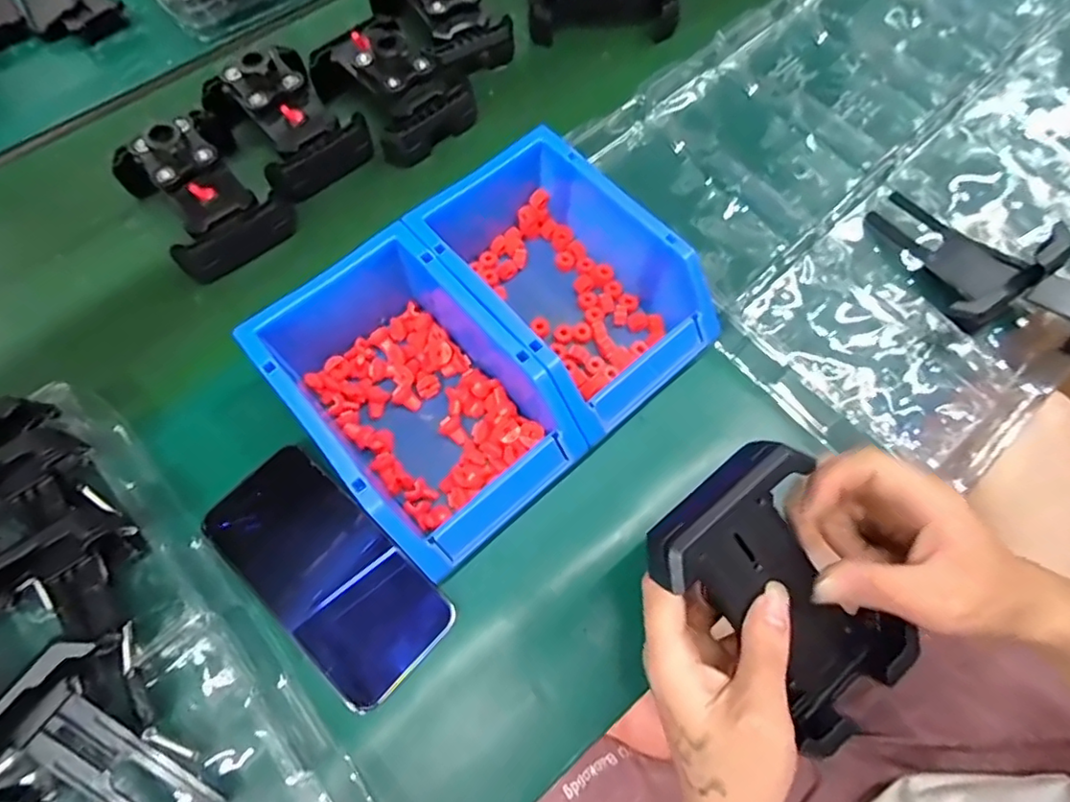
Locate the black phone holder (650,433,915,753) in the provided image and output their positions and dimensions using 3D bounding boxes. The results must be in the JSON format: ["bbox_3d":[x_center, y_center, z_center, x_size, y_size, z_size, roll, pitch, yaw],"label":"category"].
[{"bbox_3d":[0.126,0.099,0.290,0.084,0.033,0.151,-44,107,-13],"label":"black phone holder"}]

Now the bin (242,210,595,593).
[{"bbox_3d":[-0.077,-0.009,0.363,0.121,0.087,0.203,-39,72,-15],"label":"bin"}]

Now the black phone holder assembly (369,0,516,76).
[{"bbox_3d":[-0.084,-0.360,0.516,0.087,0.052,0.130,-35,71,-13],"label":"black phone holder assembly"}]

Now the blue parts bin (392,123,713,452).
[{"bbox_3d":[0.017,-0.082,0.388,0.122,0.079,0.195,-39,72,-15],"label":"blue parts bin"}]

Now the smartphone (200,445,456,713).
[{"bbox_3d":[-0.130,0.099,0.347,0.162,0.014,0.075,39,73,15],"label":"smartphone"}]

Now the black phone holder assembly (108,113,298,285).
[{"bbox_3d":[-0.258,-0.165,0.442,0.092,0.063,0.136,-38,72,-14],"label":"black phone holder assembly"}]

